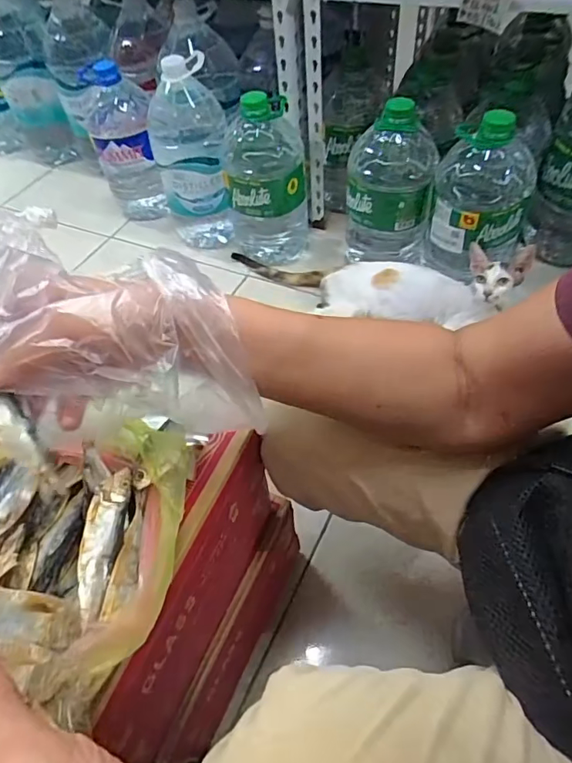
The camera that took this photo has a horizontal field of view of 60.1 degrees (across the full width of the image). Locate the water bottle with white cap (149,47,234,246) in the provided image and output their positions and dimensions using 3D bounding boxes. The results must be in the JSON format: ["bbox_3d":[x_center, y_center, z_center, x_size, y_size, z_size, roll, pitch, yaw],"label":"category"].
[{"bbox_3d":[-0.204,-0.497,1.092,0.154,0.375,0.193,-13,53,-4],"label":"water bottle with white cap"}]

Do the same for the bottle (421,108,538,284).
[{"bbox_3d":[0.343,-0.329,0.872,0.160,0.282,0.163,16,56,16],"label":"bottle"}]

